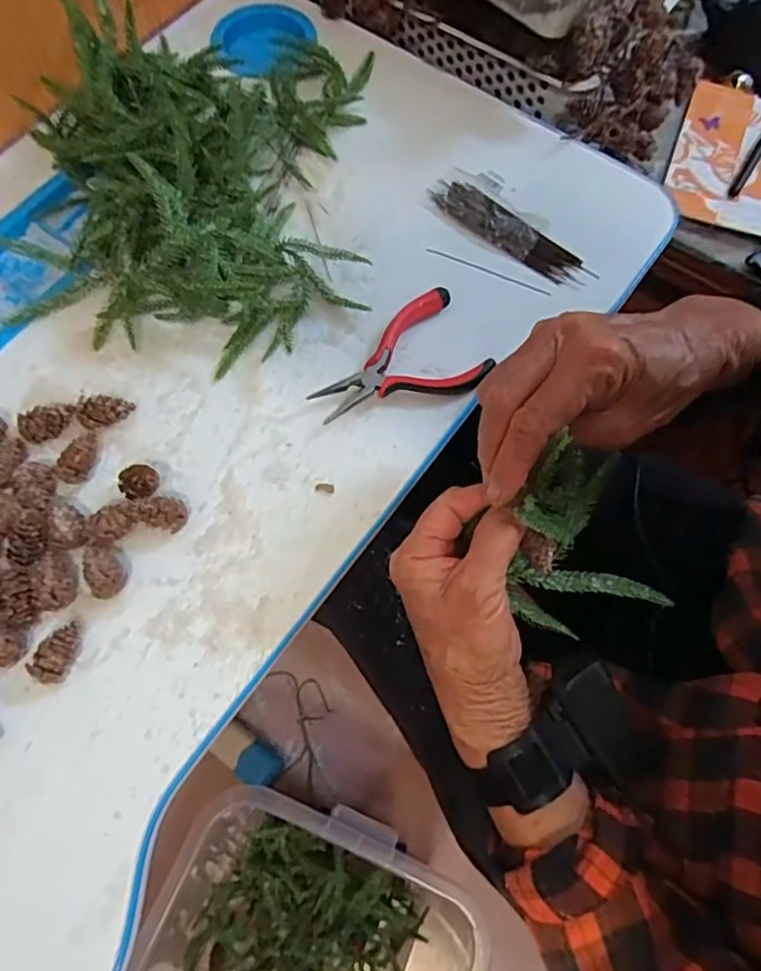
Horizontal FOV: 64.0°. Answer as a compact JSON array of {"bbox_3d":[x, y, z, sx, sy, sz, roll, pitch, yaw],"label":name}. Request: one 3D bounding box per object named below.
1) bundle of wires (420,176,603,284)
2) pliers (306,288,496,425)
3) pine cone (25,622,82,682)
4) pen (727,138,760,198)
[{"bbox_3d":[0.100,-0.202,0.479,0.143,0.010,0.033,37,74,12],"label":"bundle of wires"},{"bbox_3d":[0.011,-0.083,0.432,0.123,0.015,0.079,-28,72,-10],"label":"pliers"},{"bbox_3d":[-0.189,0.099,0.358,0.020,0.016,0.034,26,72,9],"label":"pine cone"},{"bbox_3d":[0.395,-0.348,0.640,0.011,0.007,0.132,33,73,11],"label":"pen"}]

